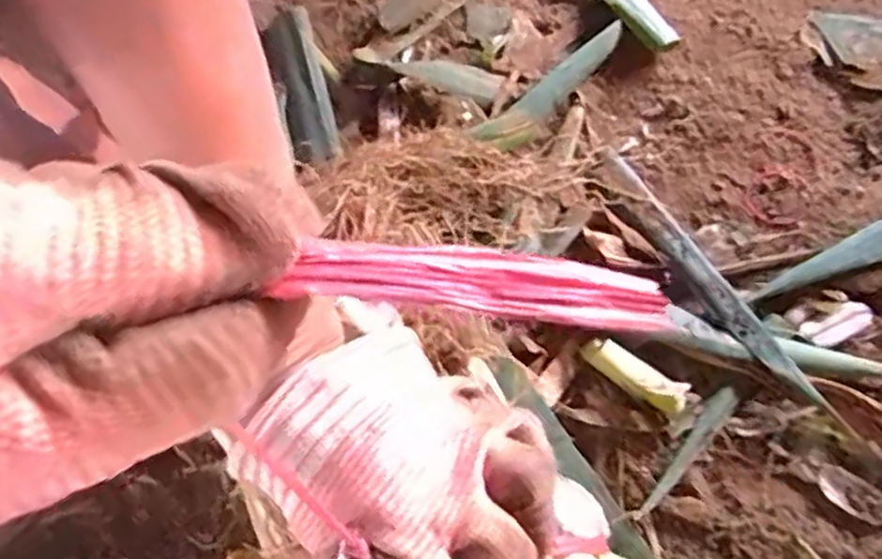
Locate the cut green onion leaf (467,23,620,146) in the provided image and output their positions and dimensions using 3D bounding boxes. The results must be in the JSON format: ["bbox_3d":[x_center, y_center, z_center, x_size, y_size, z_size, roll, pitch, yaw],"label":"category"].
[{"bbox_3d":[0.071,-0.117,0.461,0.116,0.010,0.025,-38,80,-6],"label":"cut green onion leaf"}]

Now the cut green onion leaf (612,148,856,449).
[{"bbox_3d":[0.157,0.004,0.427,0.020,0.009,0.191,-35,79,-6],"label":"cut green onion leaf"}]

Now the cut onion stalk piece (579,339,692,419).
[{"bbox_3d":[0.110,0.054,0.415,0.062,0.014,0.021,30,80,7],"label":"cut onion stalk piece"}]

